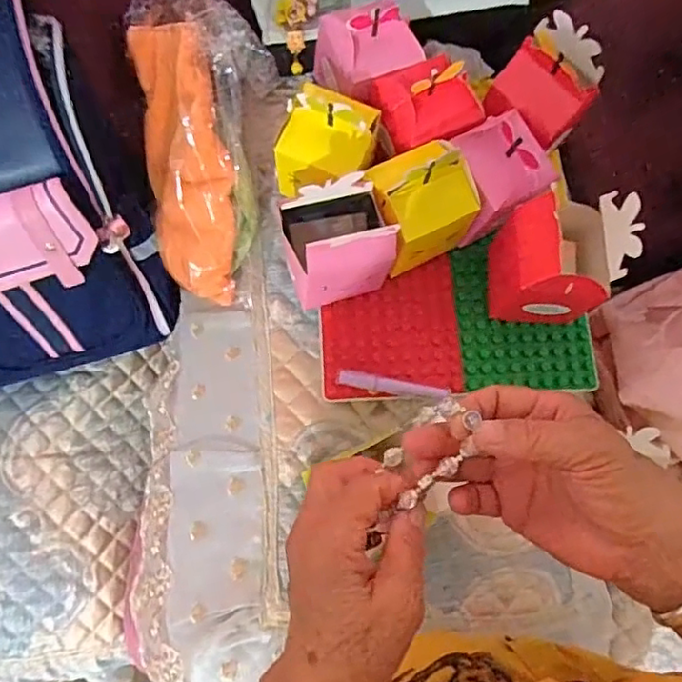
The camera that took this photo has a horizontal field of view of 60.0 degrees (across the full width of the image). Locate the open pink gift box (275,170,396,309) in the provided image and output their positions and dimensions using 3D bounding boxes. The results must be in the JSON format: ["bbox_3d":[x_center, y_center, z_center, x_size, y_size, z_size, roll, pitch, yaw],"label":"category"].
[{"bbox_3d":[-0.001,-0.089,0.537,0.090,0.118,0.074,-18,73,-7],"label":"open pink gift box"}]

